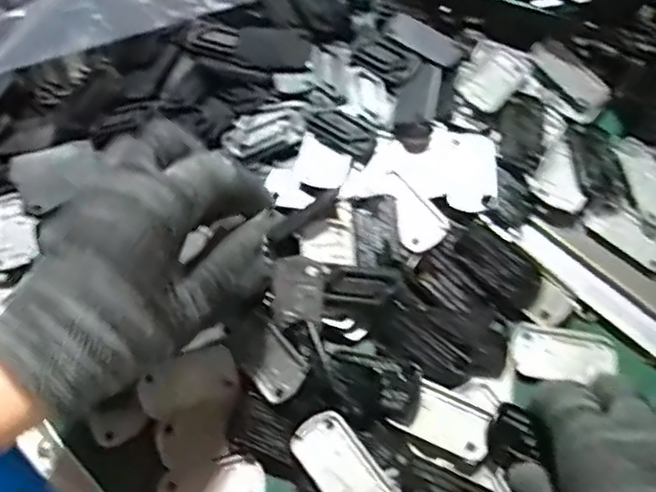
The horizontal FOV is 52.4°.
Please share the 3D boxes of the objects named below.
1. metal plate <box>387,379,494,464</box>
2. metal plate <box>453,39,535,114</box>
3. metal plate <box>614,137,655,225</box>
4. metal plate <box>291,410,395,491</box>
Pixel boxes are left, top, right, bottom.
[{"bbox_3d":[0.060,0.088,0.336,0.043,0.004,0.028,26,70,14],"label":"metal plate"},{"bbox_3d":[0.104,-0.109,0.422,0.036,0.010,0.050,32,72,16],"label":"metal plate"},{"bbox_3d":[0.191,-0.039,0.391,0.028,0.006,0.063,-12,66,-2],"label":"metal plate"},{"bbox_3d":[0.007,0.108,0.325,0.028,0.007,0.054,-36,69,-12],"label":"metal plate"}]

